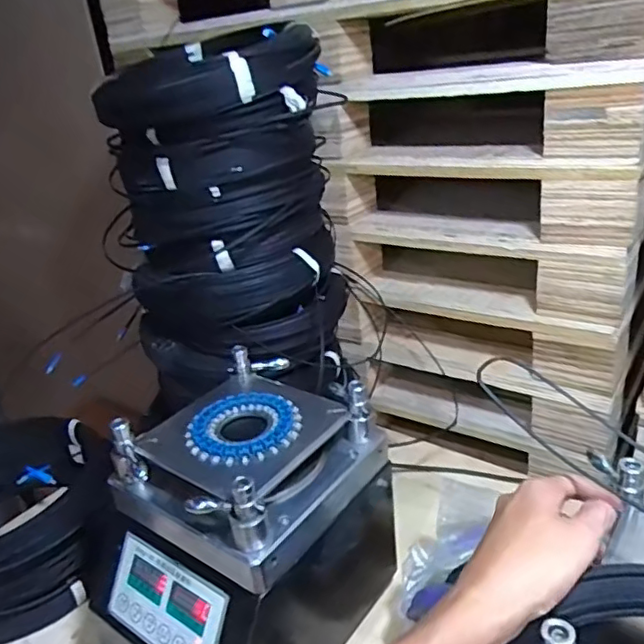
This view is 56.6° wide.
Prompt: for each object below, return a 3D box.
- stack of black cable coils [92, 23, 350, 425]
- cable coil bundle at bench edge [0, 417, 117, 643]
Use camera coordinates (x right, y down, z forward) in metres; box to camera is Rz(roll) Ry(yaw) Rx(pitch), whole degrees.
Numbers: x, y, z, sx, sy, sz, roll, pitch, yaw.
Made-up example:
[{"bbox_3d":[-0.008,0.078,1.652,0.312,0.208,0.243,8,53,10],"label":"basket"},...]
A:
[{"bbox_3d":[-0.146,-0.166,0.947,0.312,0.476,0.271,-2,26,12],"label":"stack of black cable coils"},{"bbox_3d":[-0.444,0.276,0.839,0.285,0.144,0.329,-22,29,-27],"label":"cable coil bundle at bench edge"}]

